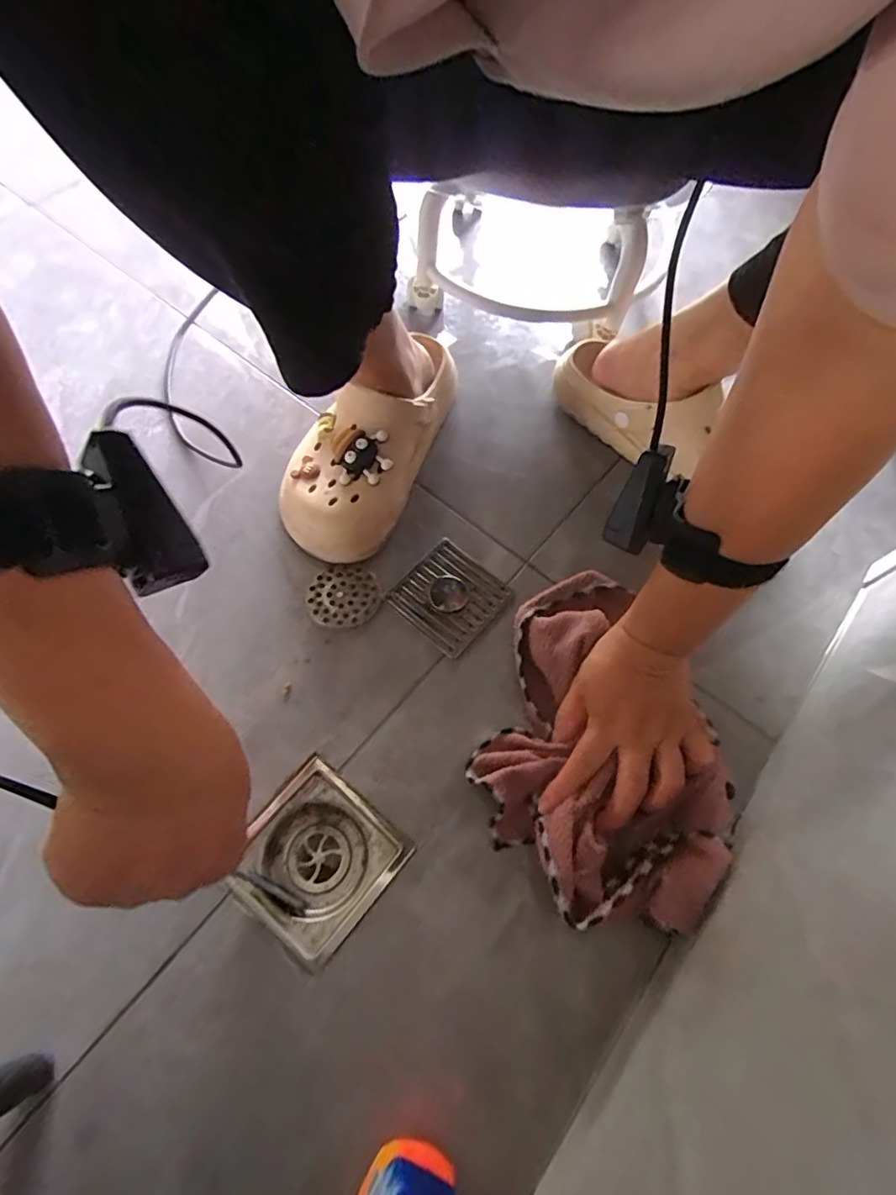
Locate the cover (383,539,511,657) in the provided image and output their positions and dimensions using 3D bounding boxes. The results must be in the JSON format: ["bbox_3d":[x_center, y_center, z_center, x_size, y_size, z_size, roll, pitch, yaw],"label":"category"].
[{"bbox_3d":[0.001,-0.004,0.460,0.080,0.008,0.081,38,69,15],"label":"cover"}]

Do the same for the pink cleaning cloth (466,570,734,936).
[{"bbox_3d":[0.118,0.098,0.399,0.172,0.036,0.240,19,66,7],"label":"pink cleaning cloth"}]

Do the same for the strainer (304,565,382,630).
[{"bbox_3d":[-0.086,-0.001,0.455,0.057,0.005,0.057,1,65,-2],"label":"strainer"}]

